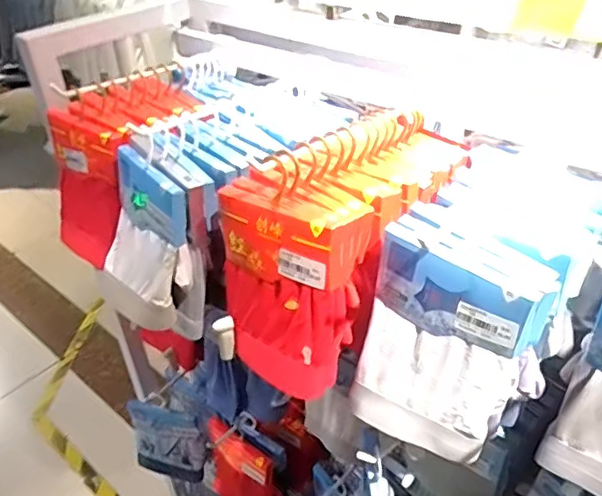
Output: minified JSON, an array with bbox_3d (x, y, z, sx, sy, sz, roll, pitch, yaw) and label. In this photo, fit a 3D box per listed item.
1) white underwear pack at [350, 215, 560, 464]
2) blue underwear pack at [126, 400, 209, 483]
[{"bbox_3d":[0.113,0.080,0.453,0.123,0.188,0.035,25,33,30],"label":"white underwear pack"},{"bbox_3d":[-0.235,0.348,0.993,0.144,0.171,0.032,12,39,20],"label":"blue underwear pack"}]

